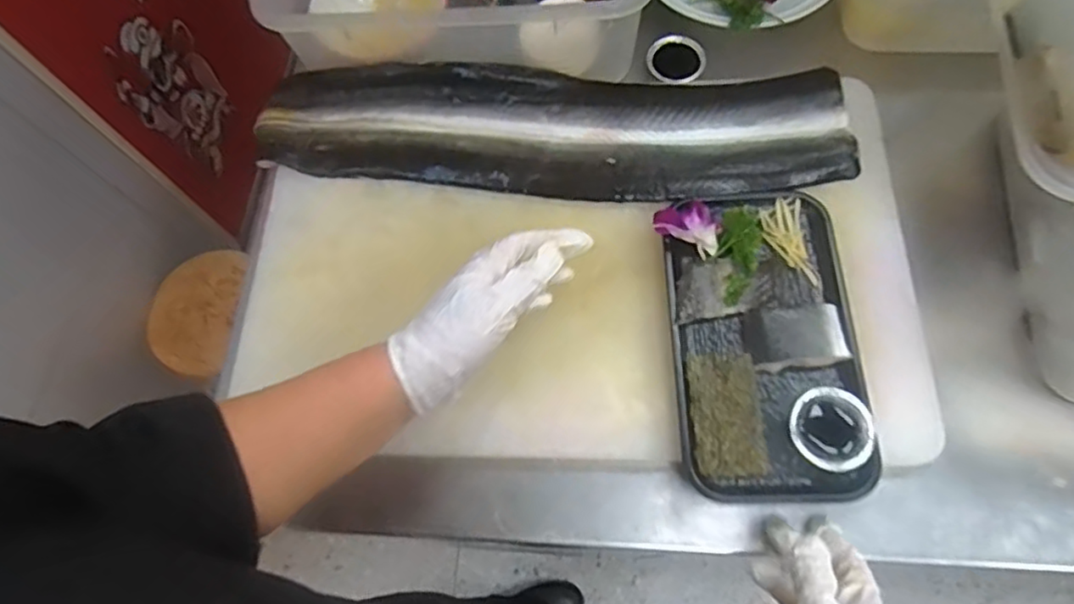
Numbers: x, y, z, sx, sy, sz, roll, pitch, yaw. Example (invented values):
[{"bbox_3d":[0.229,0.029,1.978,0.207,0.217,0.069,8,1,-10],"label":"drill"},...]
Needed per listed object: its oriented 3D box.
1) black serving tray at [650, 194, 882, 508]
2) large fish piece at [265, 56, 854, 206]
[{"bbox_3d":[0.168,0.025,0.474,0.130,0.027,0.234,-4,68,2],"label":"black serving tray"},{"bbox_3d":[0.010,-0.151,0.567,0.511,0.031,0.128,2,64,5],"label":"large fish piece"}]

